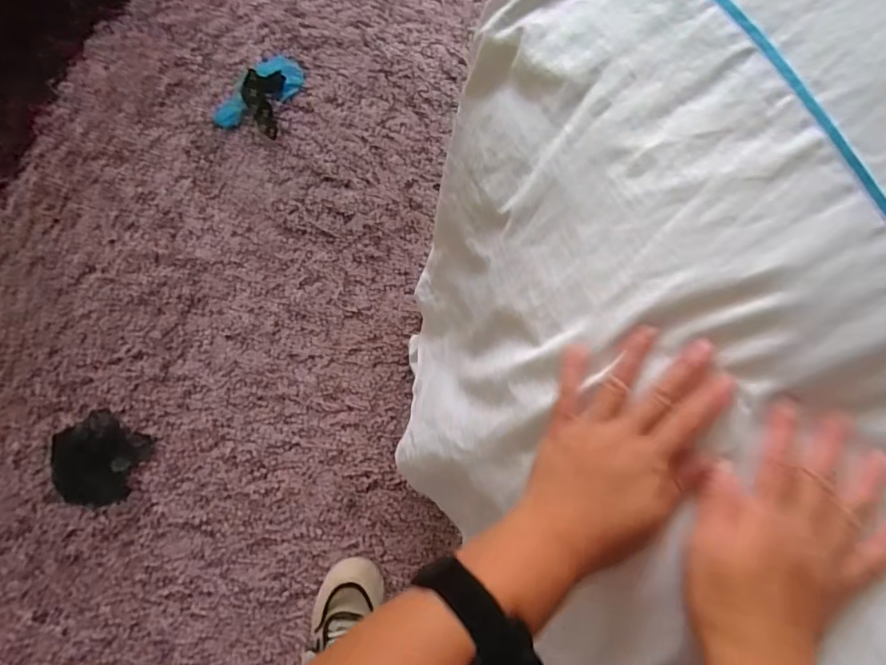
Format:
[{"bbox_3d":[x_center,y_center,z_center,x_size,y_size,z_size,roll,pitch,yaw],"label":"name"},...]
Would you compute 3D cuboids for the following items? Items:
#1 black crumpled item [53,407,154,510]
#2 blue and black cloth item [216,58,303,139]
[{"bbox_3d":[-0.550,0.201,0.808,0.141,0.019,0.144,0,81,-1],"label":"black crumpled item"},{"bbox_3d":[-0.320,-0.423,0.890,0.116,0.036,0.160,22,82,3],"label":"blue and black cloth item"}]

